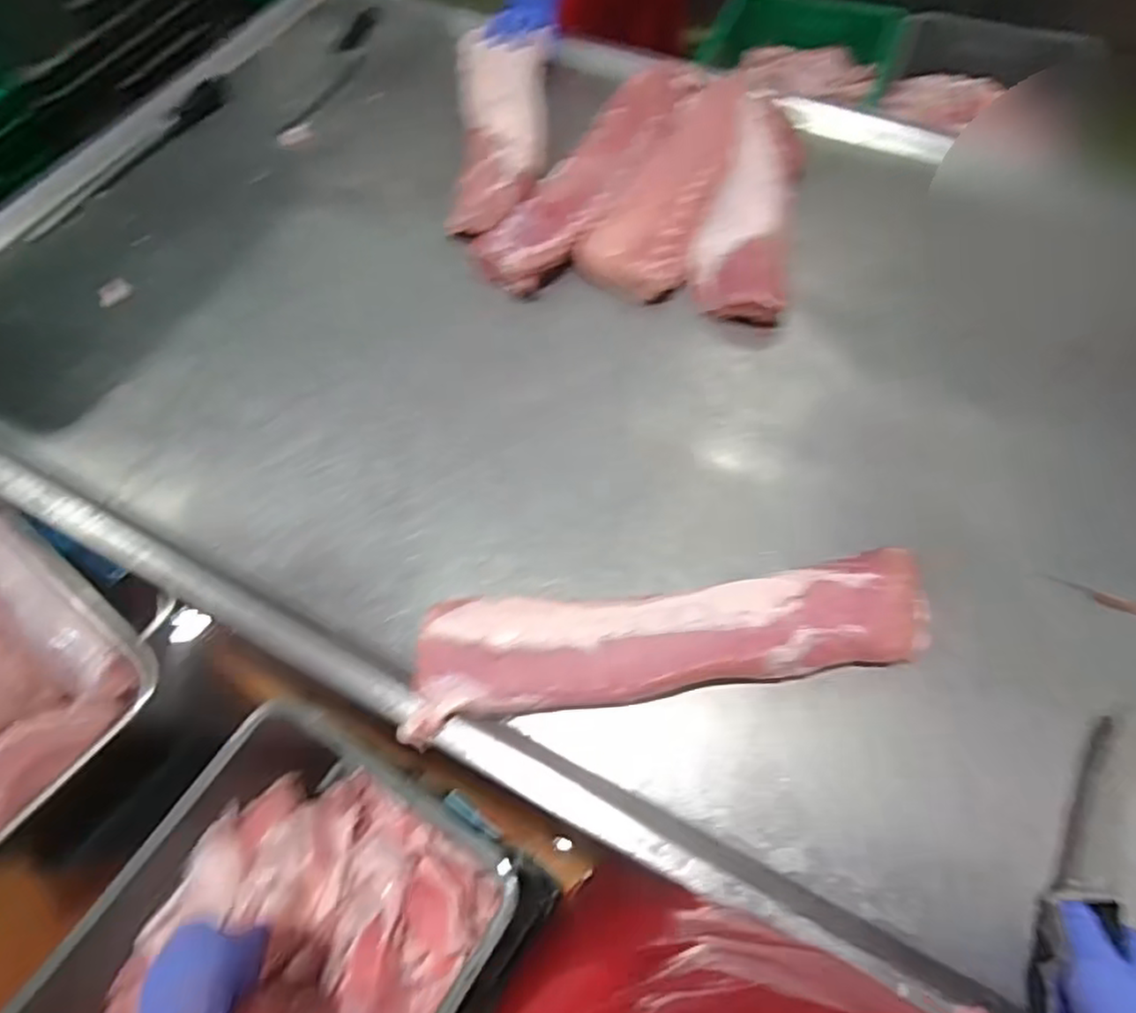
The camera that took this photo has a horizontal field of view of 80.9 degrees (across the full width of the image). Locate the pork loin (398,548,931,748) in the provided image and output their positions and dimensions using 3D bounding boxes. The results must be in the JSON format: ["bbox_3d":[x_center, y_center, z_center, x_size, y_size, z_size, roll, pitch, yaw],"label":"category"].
[{"bbox_3d":[0.102,0.129,0.667,0.509,0.065,0.115,-10,61,-2],"label":"pork loin"}]

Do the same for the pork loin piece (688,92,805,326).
[{"bbox_3d":[0.269,-0.434,0.958,0.143,0.073,0.396,13,65,10],"label":"pork loin piece"}]

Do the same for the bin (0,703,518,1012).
[{"bbox_3d":[-0.321,0.516,0.676,0.353,0.189,0.509,28,65,16],"label":"bin"}]

